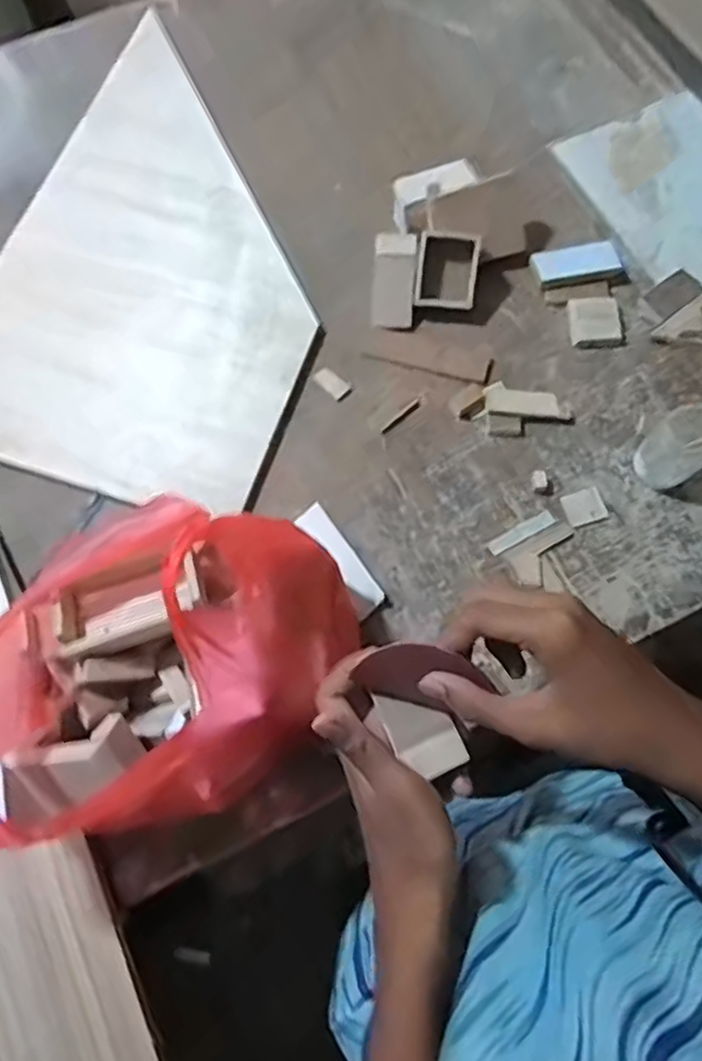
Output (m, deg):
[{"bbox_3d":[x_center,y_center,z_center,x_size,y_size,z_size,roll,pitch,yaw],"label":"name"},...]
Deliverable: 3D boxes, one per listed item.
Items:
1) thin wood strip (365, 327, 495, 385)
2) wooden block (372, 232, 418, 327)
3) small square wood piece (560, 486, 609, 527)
[{"bbox_3d":[0.099,-0.224,0.827,0.155,0.009,0.047,21,74,7],"label":"thin wood strip"},{"bbox_3d":[0.055,-0.313,0.817,0.051,0.015,0.108,3,112,1],"label":"wooden block"},{"bbox_3d":[0.272,-0.027,0.759,0.047,0.007,0.039,-18,73,-5],"label":"small square wood piece"}]

